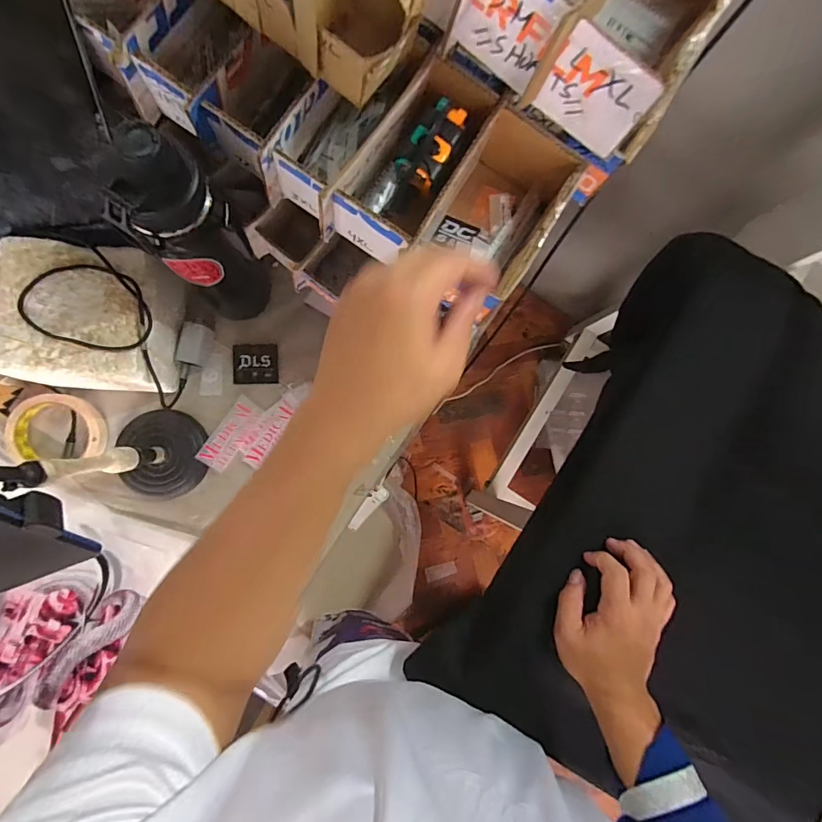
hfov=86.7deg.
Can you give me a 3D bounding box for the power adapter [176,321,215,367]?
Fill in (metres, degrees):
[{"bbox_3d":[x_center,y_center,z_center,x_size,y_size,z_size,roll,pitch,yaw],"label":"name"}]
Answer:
[{"bbox_3d":[-0.257,-0.079,0.520,0.032,0.034,0.047,9,85,-6],"label":"power adapter"}]

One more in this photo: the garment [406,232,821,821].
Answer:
[{"bbox_3d":[0.365,0.145,0.518,0.460,0.139,0.612,33,83,-3],"label":"garment"}]

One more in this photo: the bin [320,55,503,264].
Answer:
[{"bbox_3d":[-0.002,-0.210,0.379,0.082,0.066,0.161,32,83,-3],"label":"bin"}]

